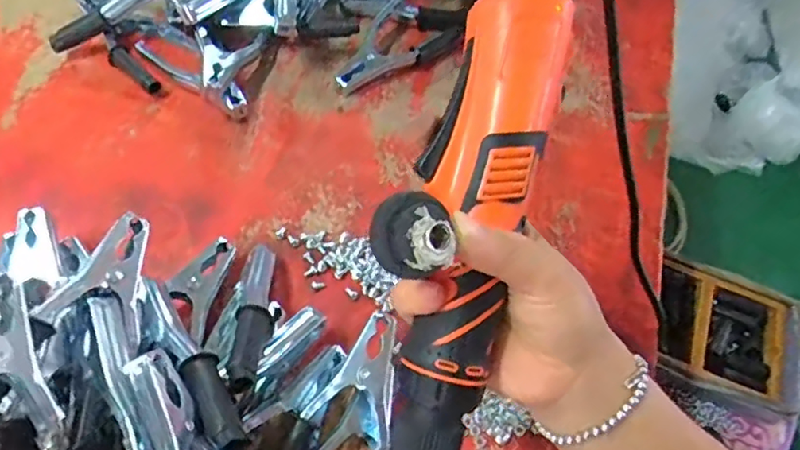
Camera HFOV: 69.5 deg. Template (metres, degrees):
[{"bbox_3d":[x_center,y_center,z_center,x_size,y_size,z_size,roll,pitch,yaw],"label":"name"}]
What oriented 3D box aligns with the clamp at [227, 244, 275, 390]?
[{"bbox_3d":[-0.104,0.058,0.417,0.025,0.019,0.149,-3,29,-6],"label":"clamp"}]

